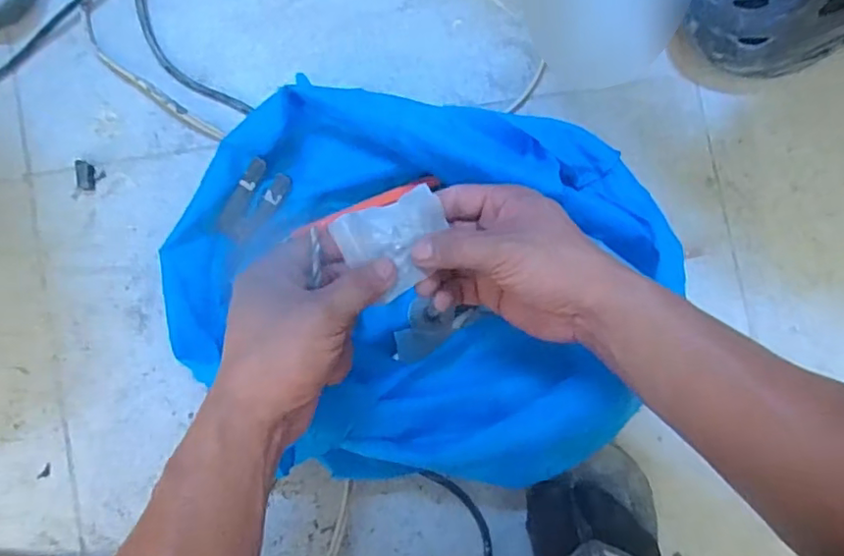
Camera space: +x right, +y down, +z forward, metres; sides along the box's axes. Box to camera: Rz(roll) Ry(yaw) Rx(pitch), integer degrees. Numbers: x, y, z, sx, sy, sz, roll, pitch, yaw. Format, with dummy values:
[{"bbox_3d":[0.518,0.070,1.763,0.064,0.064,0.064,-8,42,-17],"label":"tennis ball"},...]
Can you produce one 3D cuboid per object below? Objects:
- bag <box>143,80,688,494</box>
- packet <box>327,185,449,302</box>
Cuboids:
[{"bbox_3d":[0.011,0.006,0.460,0.400,0.106,0.287,8,85,-4],"label":"bag"},{"bbox_3d":[-0.013,-0.021,0.362,0.067,0.016,0.057,-24,86,-7],"label":"packet"}]

